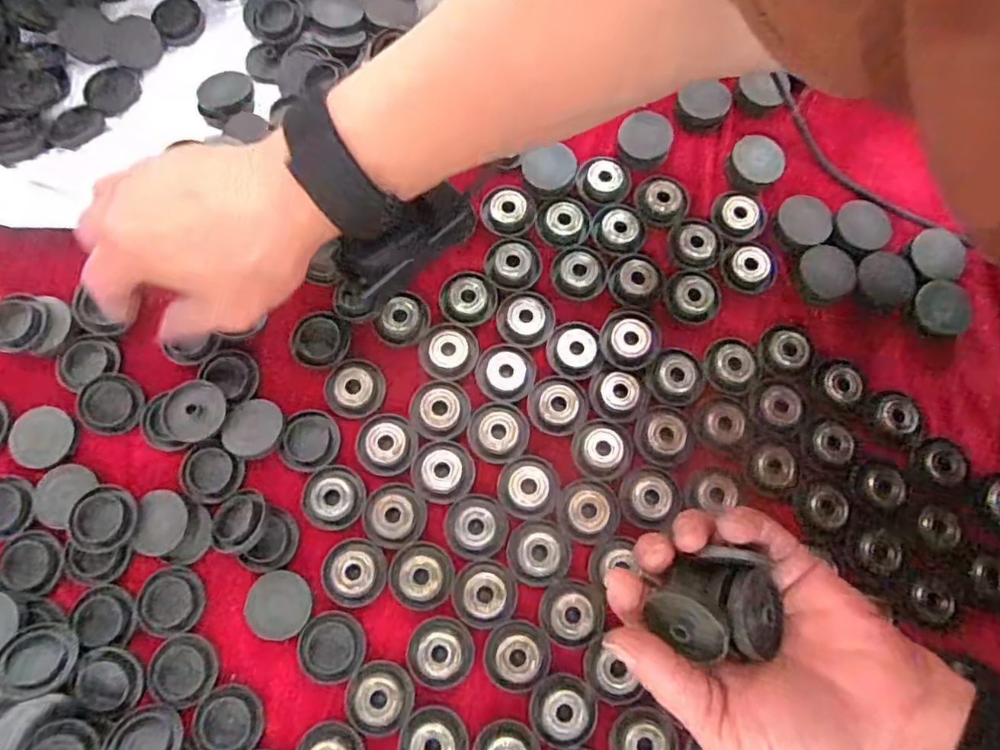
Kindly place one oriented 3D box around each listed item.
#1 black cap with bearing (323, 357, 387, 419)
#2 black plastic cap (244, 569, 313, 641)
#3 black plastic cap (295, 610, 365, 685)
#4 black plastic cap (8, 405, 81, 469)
[{"bbox_3d":[-0.080,0.007,0.334,0.033,0.004,0.033,1,75,-2],"label":"black cap with bearing"},{"bbox_3d":[-0.112,0.116,0.304,0.032,0.004,0.032,1,75,-2],"label":"black plastic cap"},{"bbox_3d":[-0.084,0.136,0.302,0.033,0.004,0.033,1,75,-2],"label":"black plastic cap"},{"bbox_3d":[-0.242,0.033,0.319,0.037,0.004,0.031,9,75,0],"label":"black plastic cap"}]

